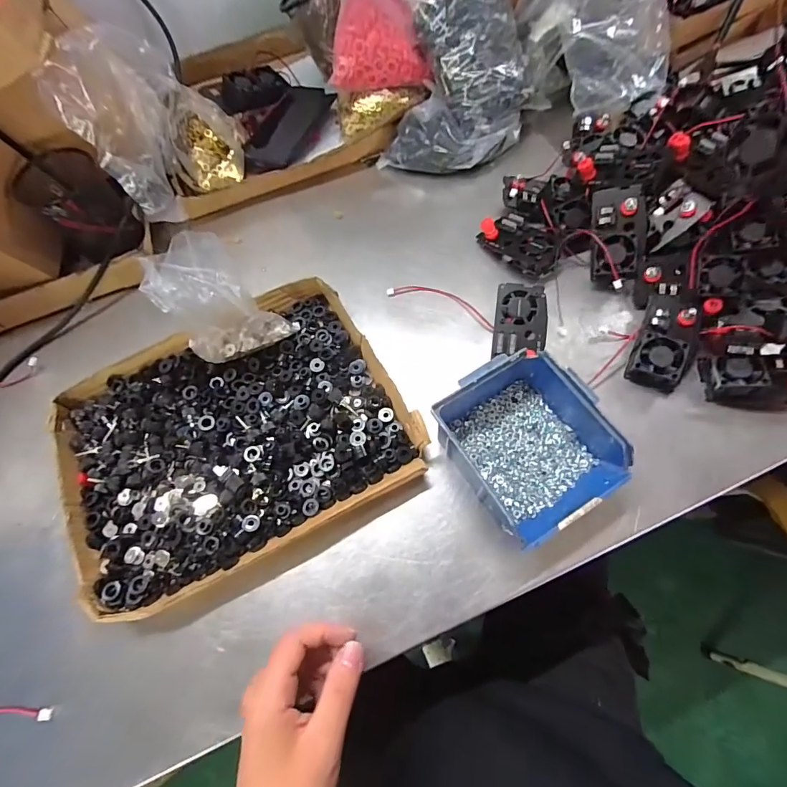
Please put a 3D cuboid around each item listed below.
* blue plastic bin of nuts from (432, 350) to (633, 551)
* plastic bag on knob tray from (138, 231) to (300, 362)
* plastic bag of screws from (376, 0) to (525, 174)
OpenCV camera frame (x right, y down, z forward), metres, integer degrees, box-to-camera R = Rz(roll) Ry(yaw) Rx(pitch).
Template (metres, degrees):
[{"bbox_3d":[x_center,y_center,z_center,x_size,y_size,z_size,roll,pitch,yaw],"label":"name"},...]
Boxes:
[{"bbox_3d":[0.126,0.038,0.375,0.134,0.061,0.144,-30,72,-9],"label":"blue plastic bin of nuts"},{"bbox_3d":[-0.167,-0.089,0.400,0.103,0.128,0.033,-21,53,-7],"label":"plastic bag on knob tray"},{"bbox_3d":[0.088,-0.398,0.527,0.165,0.120,0.192,12,71,6],"label":"plastic bag of screws"}]

